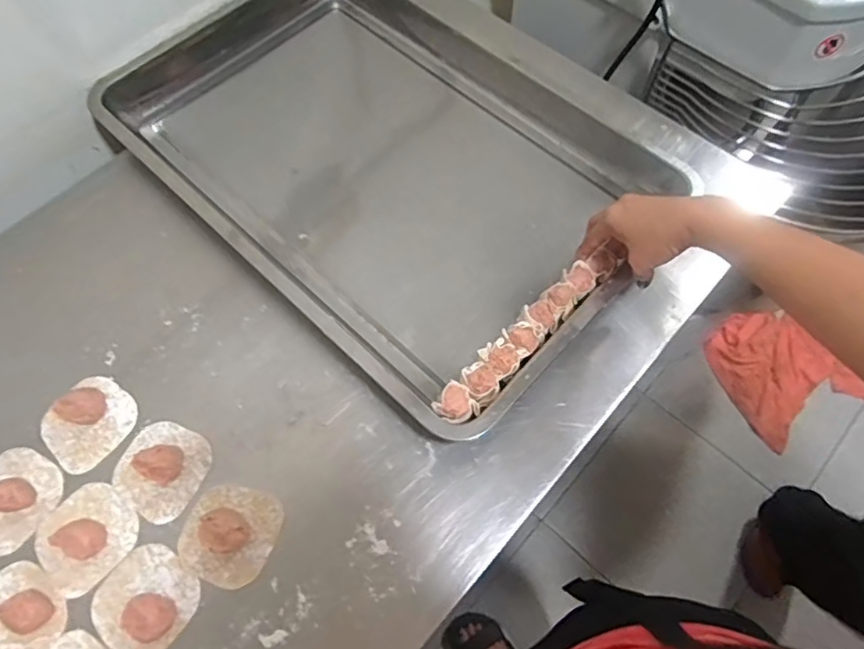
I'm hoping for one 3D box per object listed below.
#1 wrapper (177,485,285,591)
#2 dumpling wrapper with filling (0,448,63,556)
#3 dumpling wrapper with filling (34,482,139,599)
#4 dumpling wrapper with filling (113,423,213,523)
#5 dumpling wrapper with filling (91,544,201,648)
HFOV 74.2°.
[{"bbox_3d":[-0.172,0.174,0.480,0.076,0.020,0.076,0,65,0],"label":"wrapper"},{"bbox_3d":[-0.369,0.148,0.492,0.073,0.021,0.078,0,65,0],"label":"dumpling wrapper with filling"},{"bbox_3d":[-0.296,0.176,0.480,0.077,0.023,0.079,0,65,0],"label":"dumpling wrapper with filling"},{"bbox_3d":[-0.243,0.125,0.502,0.076,0.023,0.075,0,65,0],"label":"dumpling wrapper with filling"},{"bbox_3d":[-0.234,0.222,0.457,0.076,0.018,0.075,36,70,15],"label":"dumpling wrapper with filling"}]

